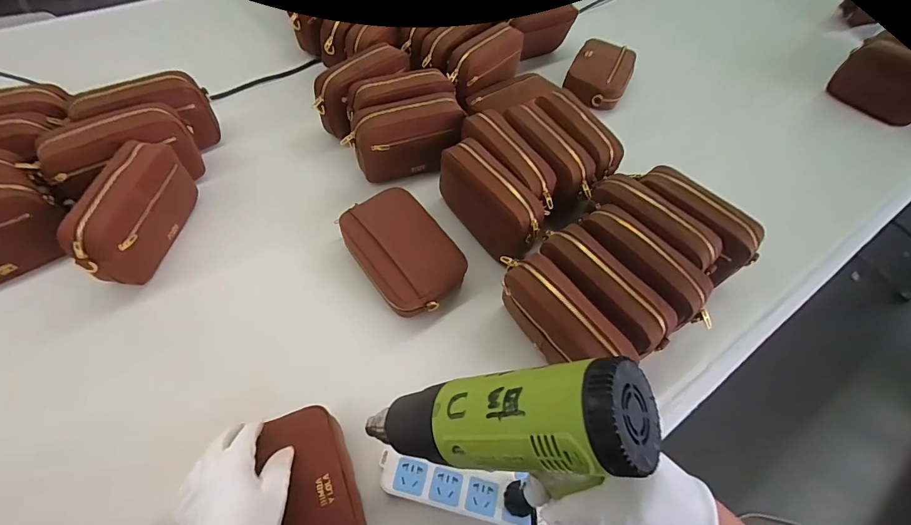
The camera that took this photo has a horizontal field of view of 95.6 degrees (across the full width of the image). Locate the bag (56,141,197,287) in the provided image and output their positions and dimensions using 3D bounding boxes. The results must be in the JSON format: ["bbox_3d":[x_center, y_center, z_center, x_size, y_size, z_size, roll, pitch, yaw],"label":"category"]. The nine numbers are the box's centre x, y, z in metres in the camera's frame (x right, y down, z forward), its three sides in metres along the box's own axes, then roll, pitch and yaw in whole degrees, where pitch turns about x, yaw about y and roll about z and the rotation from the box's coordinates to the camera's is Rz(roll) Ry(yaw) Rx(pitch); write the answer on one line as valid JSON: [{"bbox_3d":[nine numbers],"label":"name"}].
[{"bbox_3d":[-0.452,-0.072,0.585,0.056,0.127,0.193,7,56,0],"label":"bag"}]

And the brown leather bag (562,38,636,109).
[{"bbox_3d":[0.317,-0.415,0.911,0.126,0.058,0.179,24,58,11],"label":"brown leather bag"}]

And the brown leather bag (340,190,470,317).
[{"bbox_3d":[-0.078,-0.020,0.604,0.119,0.064,0.188,-33,65,-23],"label":"brown leather bag"}]

